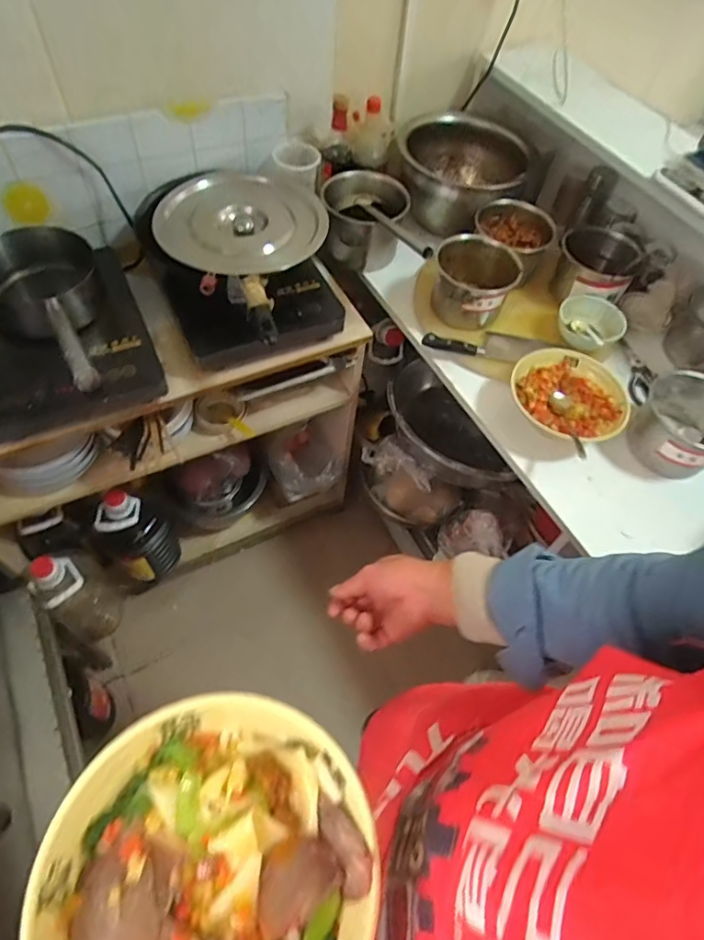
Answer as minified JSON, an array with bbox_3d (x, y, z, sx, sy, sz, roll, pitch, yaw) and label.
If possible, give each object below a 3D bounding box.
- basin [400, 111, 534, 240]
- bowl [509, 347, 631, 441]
[{"bbox_3d":[0.220,-0.618,1.134,0.259,0.161,0.297,18,55,10],"label":"basin"},{"bbox_3d":[0.354,-0.112,0.895,0.182,0.077,0.172,1,54,-2],"label":"bowl"}]

